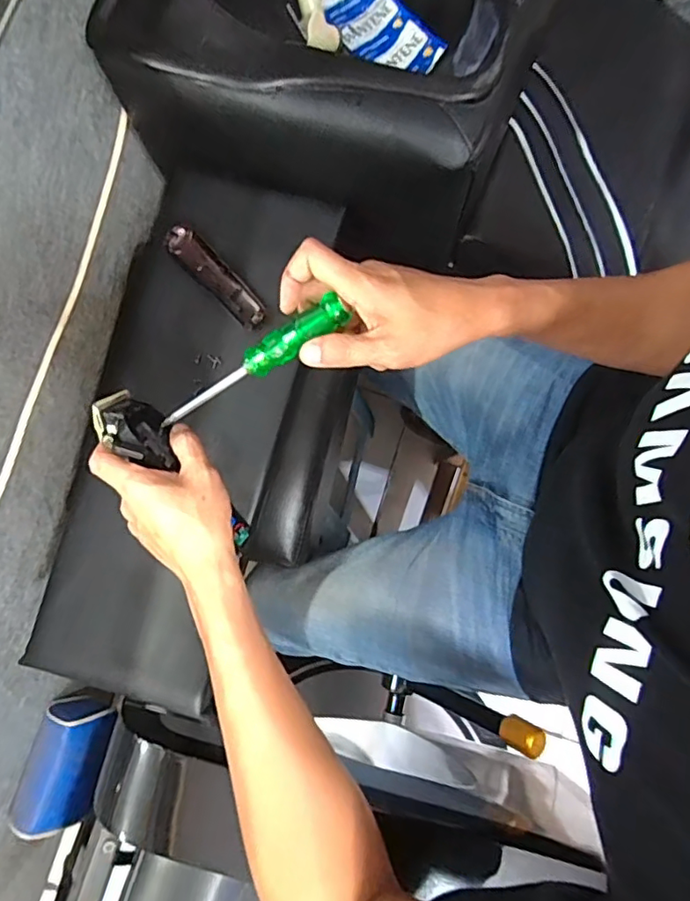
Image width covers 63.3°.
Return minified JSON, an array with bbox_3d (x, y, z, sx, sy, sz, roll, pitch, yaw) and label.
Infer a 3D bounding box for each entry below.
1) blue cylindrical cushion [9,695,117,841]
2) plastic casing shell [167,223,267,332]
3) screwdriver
[{"bbox_3d":[-0.452,0.509,0.910,0.106,0.076,0.206,12,80,3],"label":"blue cylindrical cushion"},{"bbox_3d":[-0.146,-0.198,0.635,0.033,0.017,0.145,-44,82,-6],"label":"plastic casing shell"},{"bbox_3d":[-0.077,-0.066,0.435,0.183,0.022,0.025,-27,79,28],"label":"screwdriver"}]

